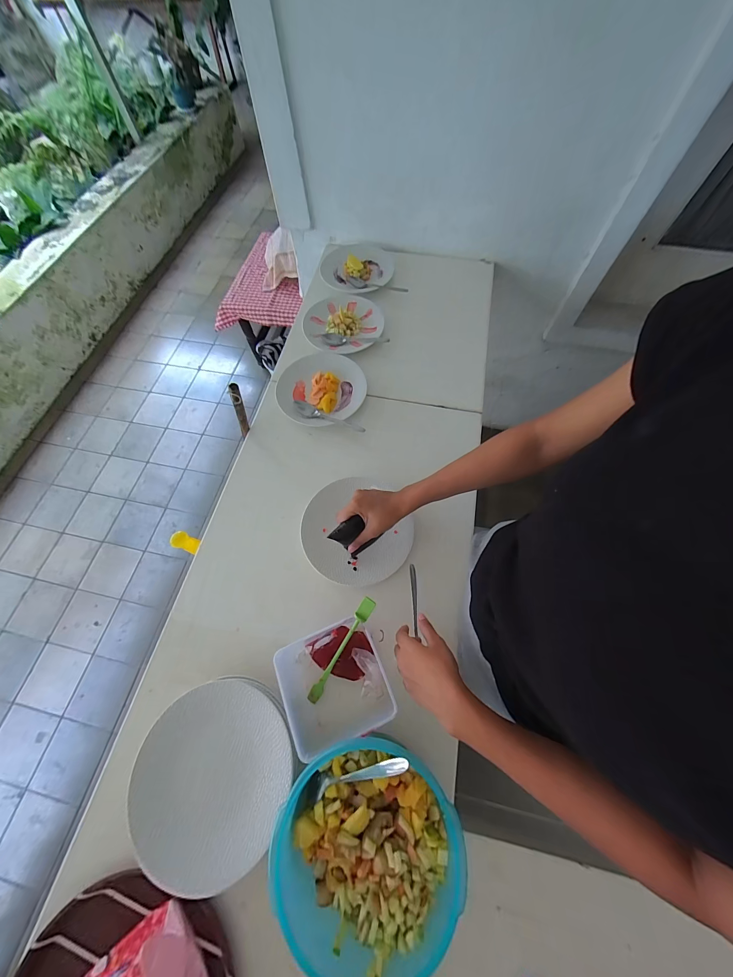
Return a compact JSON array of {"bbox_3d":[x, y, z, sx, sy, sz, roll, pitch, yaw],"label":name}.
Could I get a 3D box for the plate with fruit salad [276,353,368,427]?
[{"bbox_3d":[-0.102,-0.235,0.721,0.197,0.029,0.201,0,66,1],"label":"plate with fruit salad"}]

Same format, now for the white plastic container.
[{"bbox_3d":[-0.045,0.289,0.459,0.142,0.089,0.145,-21,68,-8],"label":"white plastic container"}]

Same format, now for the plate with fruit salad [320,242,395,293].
[{"bbox_3d":[-0.026,-0.648,0.918,0.204,0.044,0.222,0,66,1],"label":"plate with fruit salad"}]

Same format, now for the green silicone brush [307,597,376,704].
[{"bbox_3d":[-0.041,0.244,0.461,0.018,0.021,0.198,31,106,14],"label":"green silicone brush"}]

